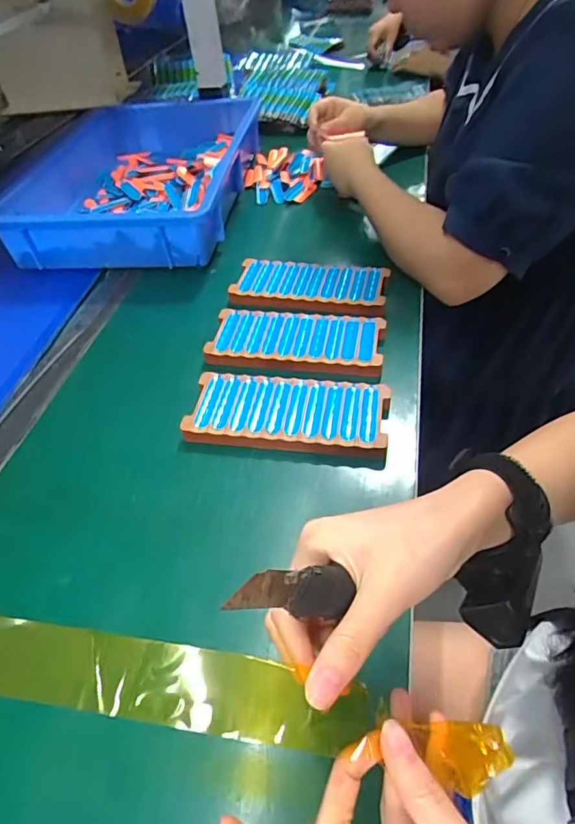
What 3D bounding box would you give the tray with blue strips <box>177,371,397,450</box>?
[{"bbox_3d":[0.000,0.000,0.455,0.171,0.023,0.078,4,46,9],"label":"tray with blue strips"}]

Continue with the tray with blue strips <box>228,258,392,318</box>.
[{"bbox_3d":[0.026,-0.144,0.588,0.171,0.022,0.082,9,47,14],"label":"tray with blue strips"}]

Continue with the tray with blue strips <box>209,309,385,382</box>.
[{"bbox_3d":[0.010,-0.073,0.523,0.171,0.020,0.081,6,47,11],"label":"tray with blue strips"}]

